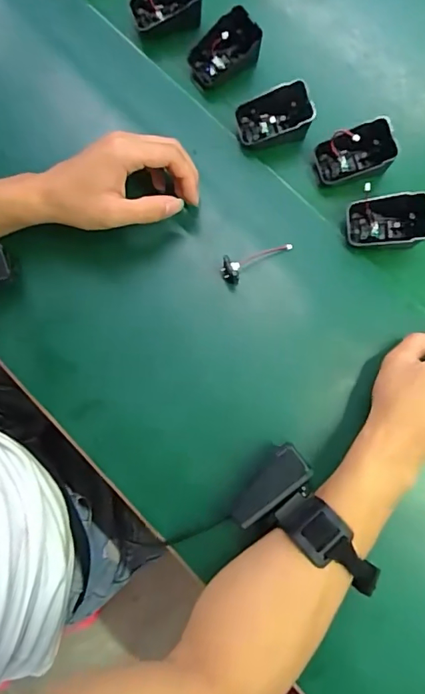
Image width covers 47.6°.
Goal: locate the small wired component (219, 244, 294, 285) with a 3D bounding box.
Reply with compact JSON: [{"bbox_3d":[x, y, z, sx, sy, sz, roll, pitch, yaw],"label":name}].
[{"bbox_3d":[0.039,-0.081,0.428,0.067,0.022,0.020,-33,81,-8],"label":"small wired component"}]

